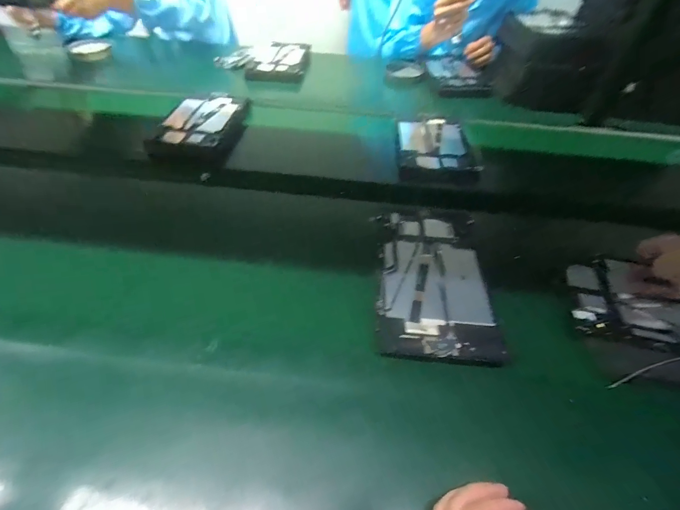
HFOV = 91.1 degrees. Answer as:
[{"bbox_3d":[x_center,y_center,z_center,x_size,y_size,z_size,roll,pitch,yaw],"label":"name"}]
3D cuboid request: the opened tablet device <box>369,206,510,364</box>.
[{"bbox_3d":[0.127,0.023,0.461,0.147,0.011,0.253,4,48,2],"label":"opened tablet device"}]

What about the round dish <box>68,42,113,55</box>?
[{"bbox_3d":[-0.758,-0.626,1.016,0.108,0.034,0.090,-21,53,-19],"label":"round dish"}]

